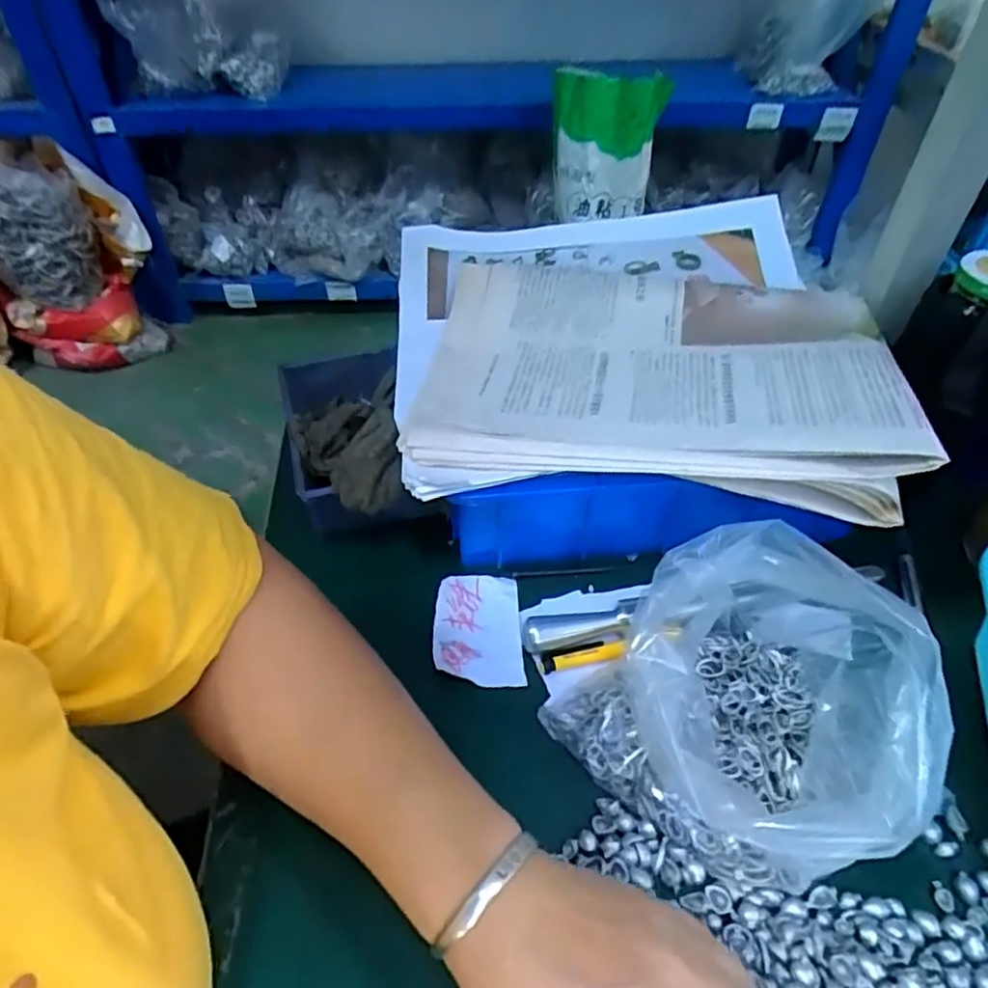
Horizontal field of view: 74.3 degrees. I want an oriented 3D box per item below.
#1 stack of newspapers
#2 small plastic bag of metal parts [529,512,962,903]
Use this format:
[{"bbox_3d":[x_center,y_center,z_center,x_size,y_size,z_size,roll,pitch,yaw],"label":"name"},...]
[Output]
[{"bbox_3d":[0.085,-0.107,0.435,0.297,0.040,0.301,-3,46,-2],"label":"stack of newspapers"},{"bbox_3d":[0.117,0.101,0.318,0.158,0.089,0.143,-12,47,-10],"label":"small plastic bag of metal parts"}]

